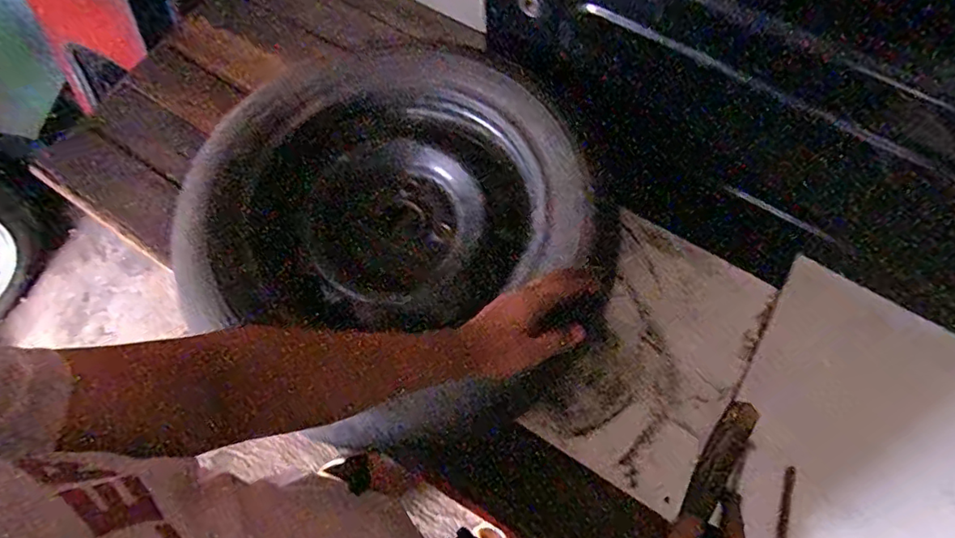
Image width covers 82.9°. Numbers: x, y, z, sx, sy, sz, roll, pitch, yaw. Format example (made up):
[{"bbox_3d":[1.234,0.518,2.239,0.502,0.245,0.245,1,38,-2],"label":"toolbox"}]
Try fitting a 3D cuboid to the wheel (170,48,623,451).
[{"bbox_3d":[-0.095,-0.042,0.708,0.497,0.139,0.467,1,67,-1],"label":"wheel"}]

